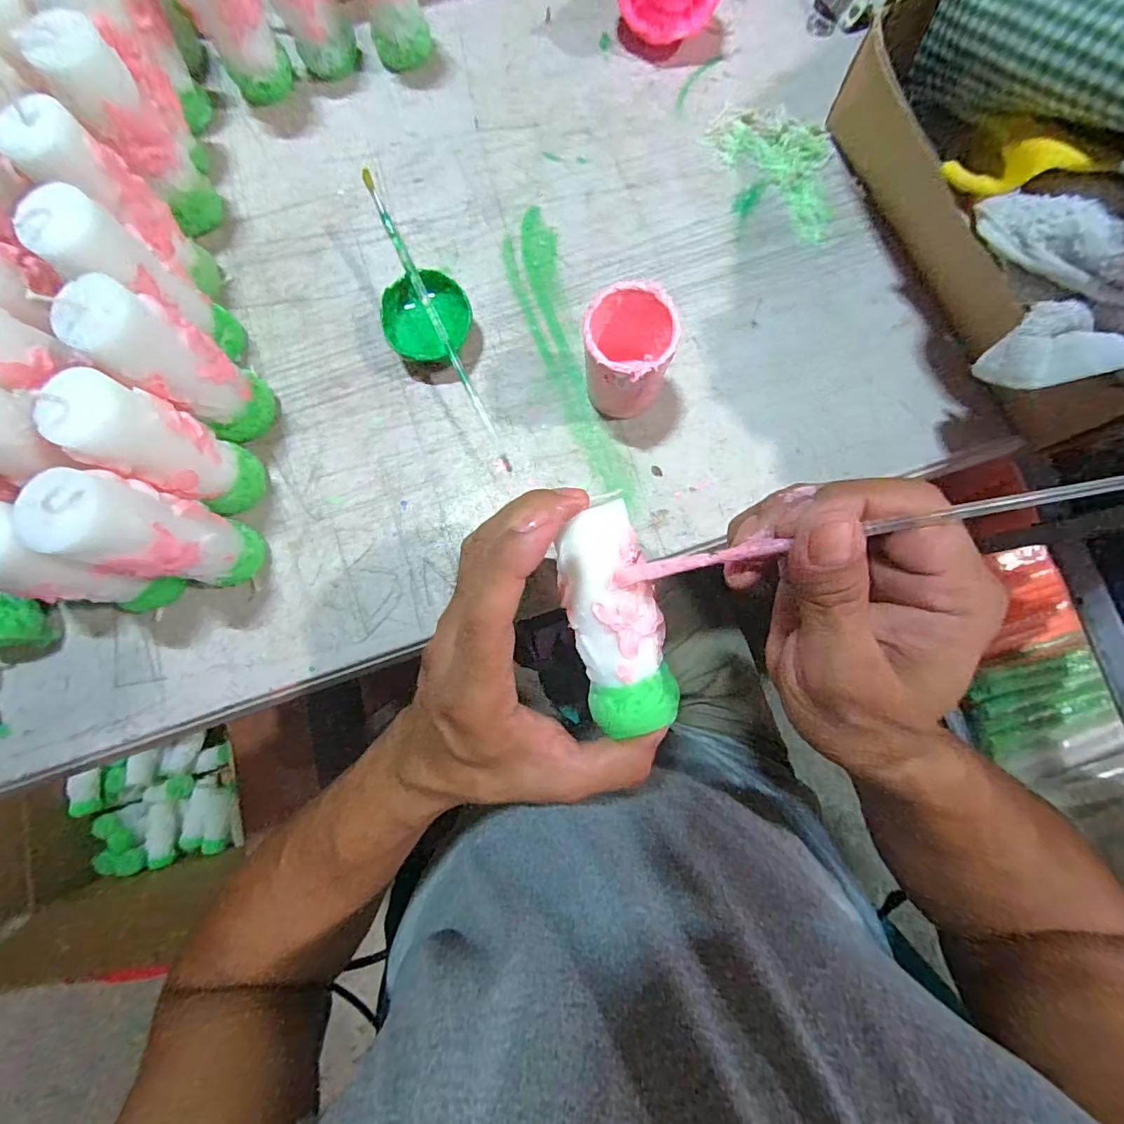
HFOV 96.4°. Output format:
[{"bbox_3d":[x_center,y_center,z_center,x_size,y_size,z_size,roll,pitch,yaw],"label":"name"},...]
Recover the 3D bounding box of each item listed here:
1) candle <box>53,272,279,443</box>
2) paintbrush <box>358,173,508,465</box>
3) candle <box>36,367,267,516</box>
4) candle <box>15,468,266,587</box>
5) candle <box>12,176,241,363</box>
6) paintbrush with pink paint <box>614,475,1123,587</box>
[{"bbox_3d":[-0.202,-0.104,0.273,0.039,0.108,0.034,-43,82,-5],"label":"candle"},{"bbox_3d":[-0.076,-0.146,0.306,0.006,0.012,0.194,-26,94,-3],"label":"paintbrush"},{"bbox_3d":[-0.203,-0.057,0.266,0.034,0.107,0.040,27,82,6],"label":"candle"},{"bbox_3d":[-0.203,-0.012,0.258,0.041,0.109,0.044,10,81,3],"label":"candle"},{"bbox_3d":[-0.228,-0.150,0.282,0.032,0.109,0.039,-8,80,1],"label":"candle"},{"bbox_3d":[0.105,-0.011,0.178,0.182,0.007,0.007,-12,80,23],"label":"paintbrush with pink paint"}]

